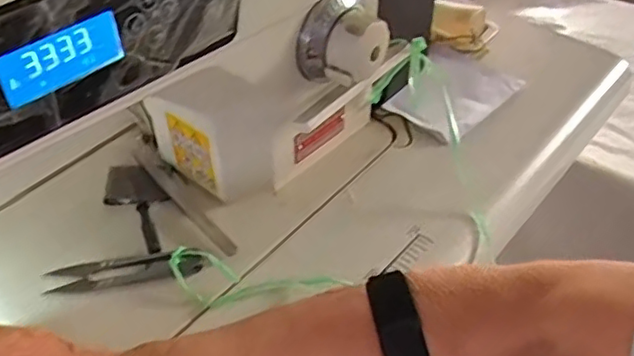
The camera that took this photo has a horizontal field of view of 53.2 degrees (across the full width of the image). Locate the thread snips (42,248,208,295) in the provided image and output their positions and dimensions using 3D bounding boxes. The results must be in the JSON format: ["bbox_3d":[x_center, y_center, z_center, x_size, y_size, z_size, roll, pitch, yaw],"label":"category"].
[{"bbox_3d":[-0.124,0.059,0.411,0.101,0.009,0.021,-5,44,-3],"label":"thread snips"}]

